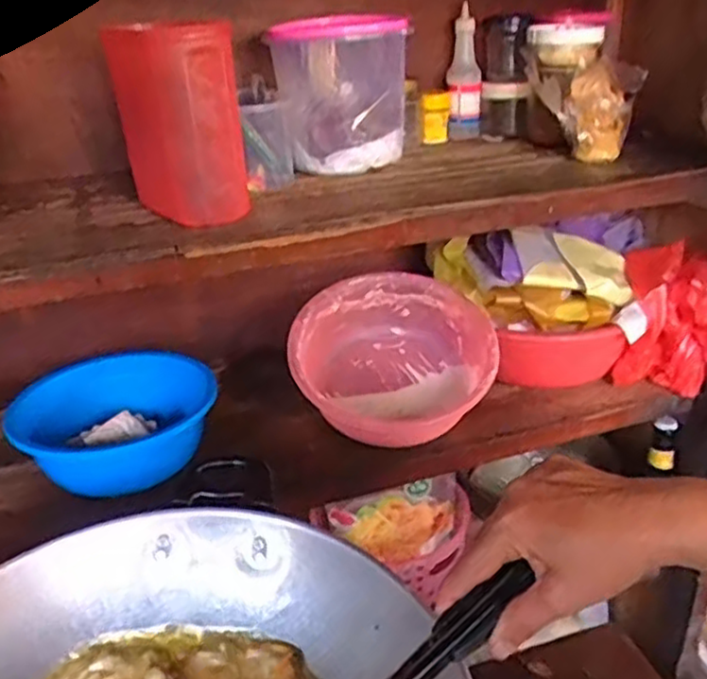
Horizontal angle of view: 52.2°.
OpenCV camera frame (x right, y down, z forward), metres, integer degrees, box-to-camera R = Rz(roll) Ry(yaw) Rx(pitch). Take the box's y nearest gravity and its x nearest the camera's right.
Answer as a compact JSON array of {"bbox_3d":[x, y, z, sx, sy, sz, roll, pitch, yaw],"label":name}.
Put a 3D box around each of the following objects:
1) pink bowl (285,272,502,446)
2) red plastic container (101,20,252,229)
[{"bbox_3d":[0.047,0.021,0.881,0.237,0.131,0.183,-2,27,-1],"label":"pink bowl"},{"bbox_3d":[-0.166,-0.206,0.682,0.080,0.170,0.121,-18,32,-30],"label":"red plastic container"}]

